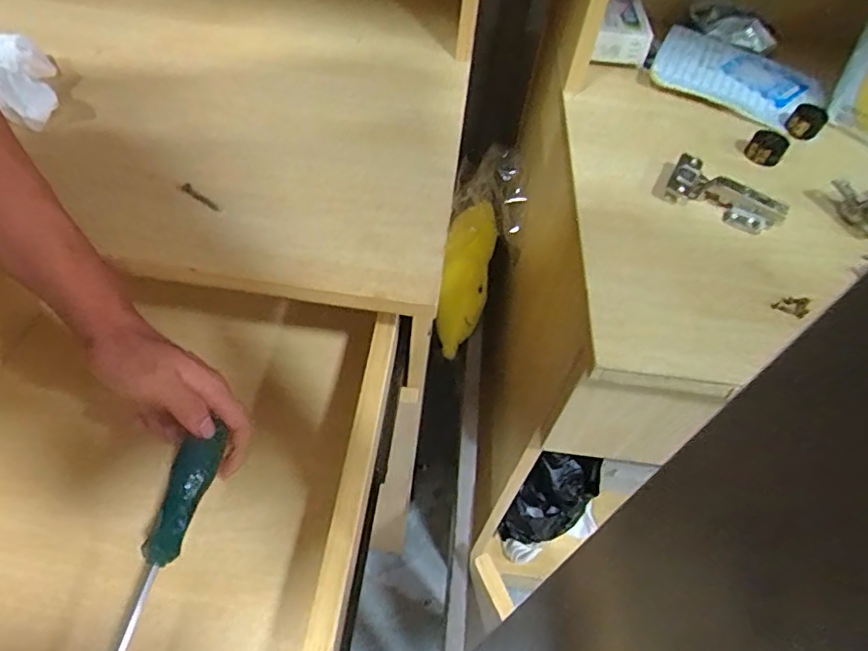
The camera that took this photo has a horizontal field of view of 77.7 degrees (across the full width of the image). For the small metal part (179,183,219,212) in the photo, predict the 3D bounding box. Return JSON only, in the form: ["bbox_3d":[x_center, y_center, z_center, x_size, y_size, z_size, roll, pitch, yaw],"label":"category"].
[{"bbox_3d":[-0.183,-0.099,0.422,0.043,0.004,0.009,36,58,20],"label":"small metal part"}]

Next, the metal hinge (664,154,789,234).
[{"bbox_3d":[0.258,-0.116,0.476,0.099,0.027,0.055,33,57,19],"label":"metal hinge"}]

